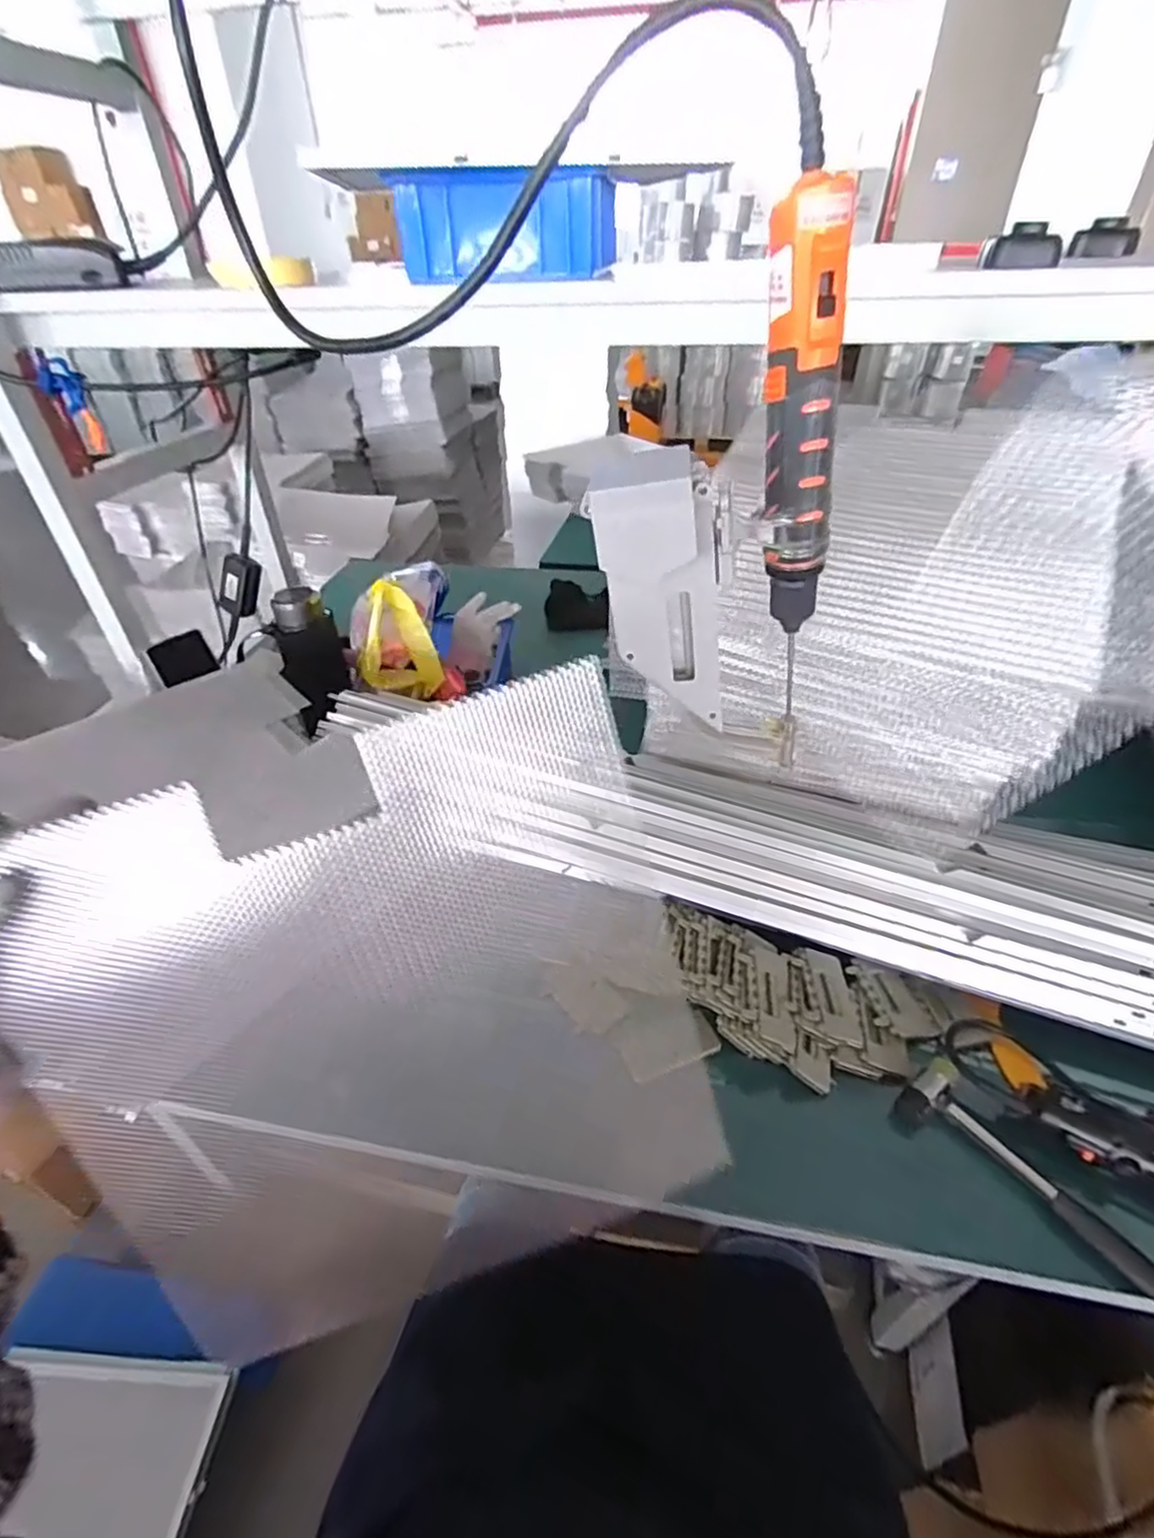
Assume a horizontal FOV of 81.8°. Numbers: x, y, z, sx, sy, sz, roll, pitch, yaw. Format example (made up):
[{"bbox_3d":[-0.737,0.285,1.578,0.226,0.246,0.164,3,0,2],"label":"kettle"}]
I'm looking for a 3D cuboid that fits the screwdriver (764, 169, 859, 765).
[{"bbox_3d":[0.118,-0.134,0.371,0.051,0.288,0.035,12,41,16],"label":"screwdriver"}]

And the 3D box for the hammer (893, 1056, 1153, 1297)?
[{"bbox_3d":[0.362,0.318,0.486,0.060,0.027,0.243,-29,47,-29],"label":"hammer"}]

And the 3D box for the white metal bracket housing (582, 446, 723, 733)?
[{"bbox_3d":[0.052,-0.099,0.392,0.084,0.165,0.034,1,39,3],"label":"white metal bracket housing"}]

